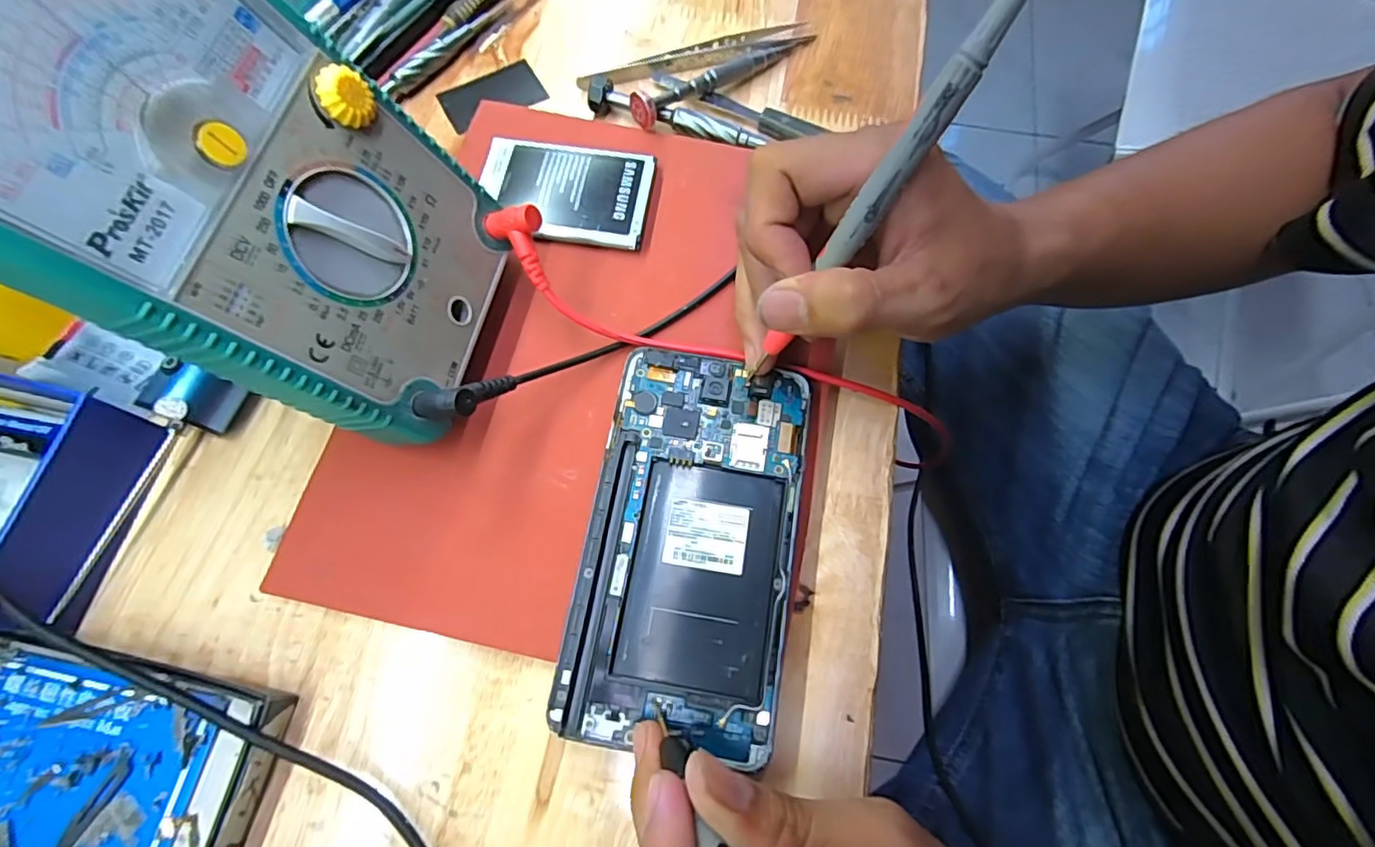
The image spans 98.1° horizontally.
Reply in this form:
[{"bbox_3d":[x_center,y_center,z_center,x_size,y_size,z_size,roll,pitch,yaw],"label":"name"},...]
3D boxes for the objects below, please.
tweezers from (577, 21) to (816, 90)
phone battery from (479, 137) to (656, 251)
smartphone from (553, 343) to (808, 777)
[{"bbox_3d":[0.005,-0.197,0.319,0.129,0.008,0.016,-16,72,-8],"label":"tweezers"},{"bbox_3d":[-0.058,-0.108,0.278,0.078,0.008,0.052,7,70,0],"label":"phone battery"},{"bbox_3d":[0.002,0.042,0.226,0.077,0.006,0.144,10,70,1],"label":"smartphone"}]

